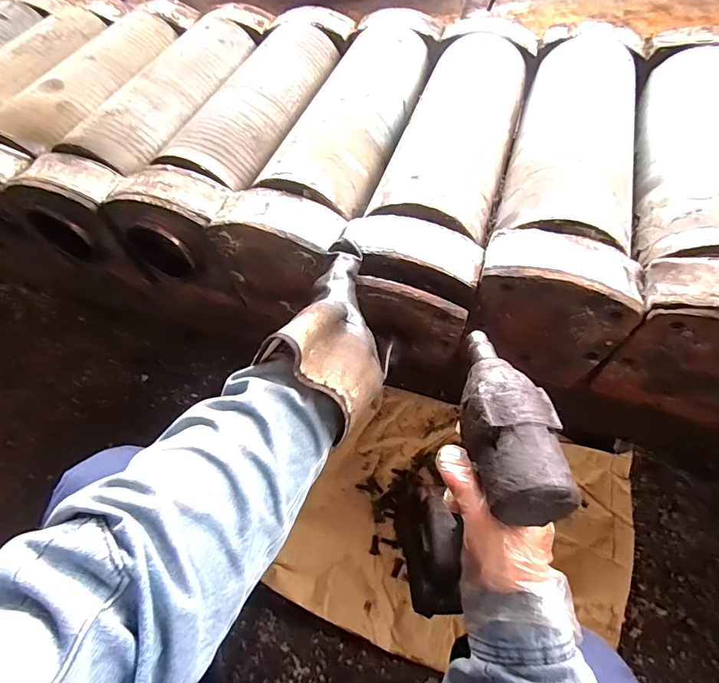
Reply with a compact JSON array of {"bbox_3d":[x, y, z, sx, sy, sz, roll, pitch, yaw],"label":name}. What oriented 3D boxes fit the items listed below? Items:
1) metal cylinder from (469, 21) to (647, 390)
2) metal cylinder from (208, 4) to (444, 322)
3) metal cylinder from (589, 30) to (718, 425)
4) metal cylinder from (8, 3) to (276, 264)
[{"bbox_3d":[0.288,-0.228,0.597,0.158,0.160,0.548,16,61,13],"label":"metal cylinder"},{"bbox_3d":[-0.015,-0.312,0.665,0.154,0.149,0.565,16,61,13],"label":"metal cylinder"},{"bbox_3d":[0.441,-0.188,0.566,0.161,0.168,0.540,15,61,13],"label":"metal cylinder"},{"bbox_3d":[-0.316,-0.379,0.709,0.151,0.114,0.562,14,60,12],"label":"metal cylinder"}]

